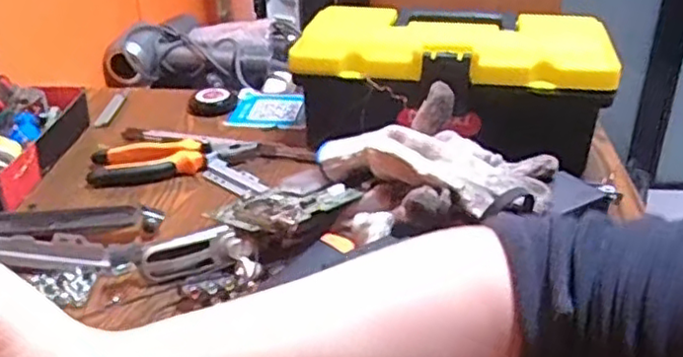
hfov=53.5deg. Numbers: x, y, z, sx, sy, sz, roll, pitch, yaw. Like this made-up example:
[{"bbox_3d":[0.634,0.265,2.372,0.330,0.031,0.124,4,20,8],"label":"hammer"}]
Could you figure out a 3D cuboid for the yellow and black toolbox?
[{"bbox_3d":[0.115,-0.090,0.701,0.306,0.145,0.174,8,31,16],"label":"yellow and black toolbox"}]

